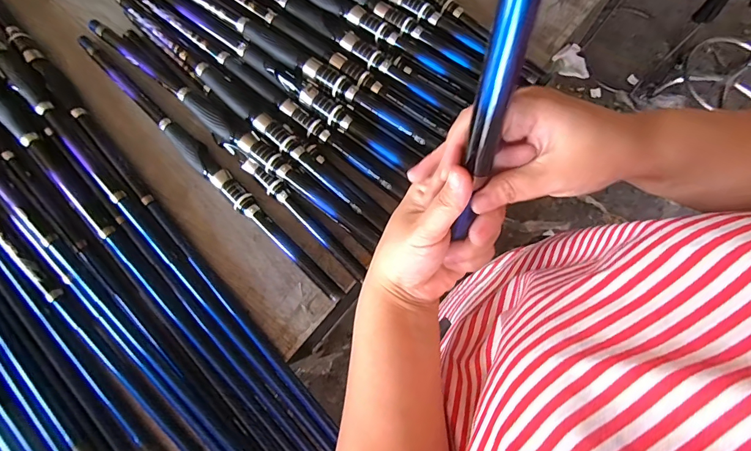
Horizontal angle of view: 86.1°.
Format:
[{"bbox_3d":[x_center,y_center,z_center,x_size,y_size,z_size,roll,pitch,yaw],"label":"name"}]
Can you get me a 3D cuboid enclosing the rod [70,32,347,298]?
[{"bbox_3d":[-0.232,-0.087,0.538,0.513,0.025,0.029,43,81,10],"label":"rod"}]

